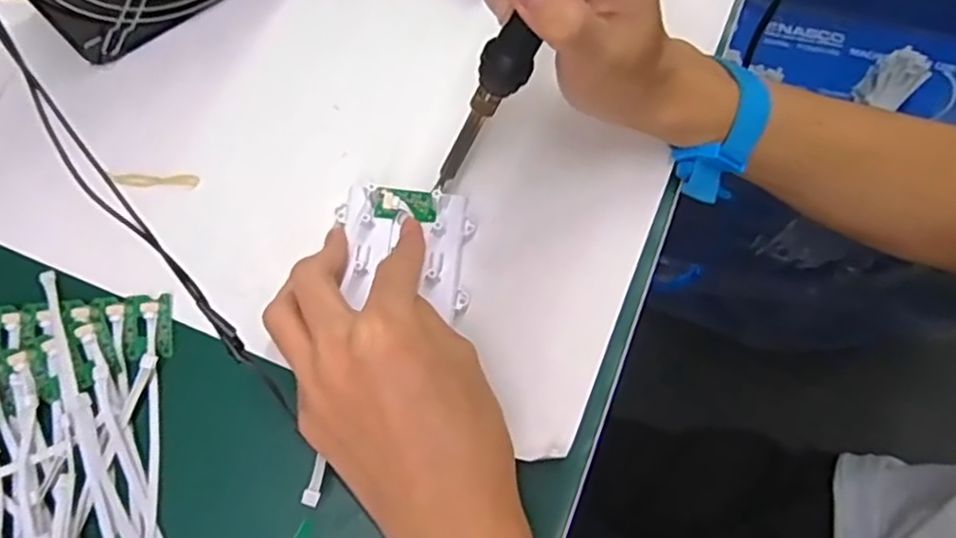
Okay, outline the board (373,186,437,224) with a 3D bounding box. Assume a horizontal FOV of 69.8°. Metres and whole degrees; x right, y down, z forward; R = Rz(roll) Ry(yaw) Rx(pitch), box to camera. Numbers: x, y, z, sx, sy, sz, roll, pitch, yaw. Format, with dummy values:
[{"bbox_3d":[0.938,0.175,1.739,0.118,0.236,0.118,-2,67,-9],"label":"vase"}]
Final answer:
[{"bbox_3d":[-0.037,-0.033,0.344,0.031,0.006,0.015,5,74,-6],"label":"board"}]

